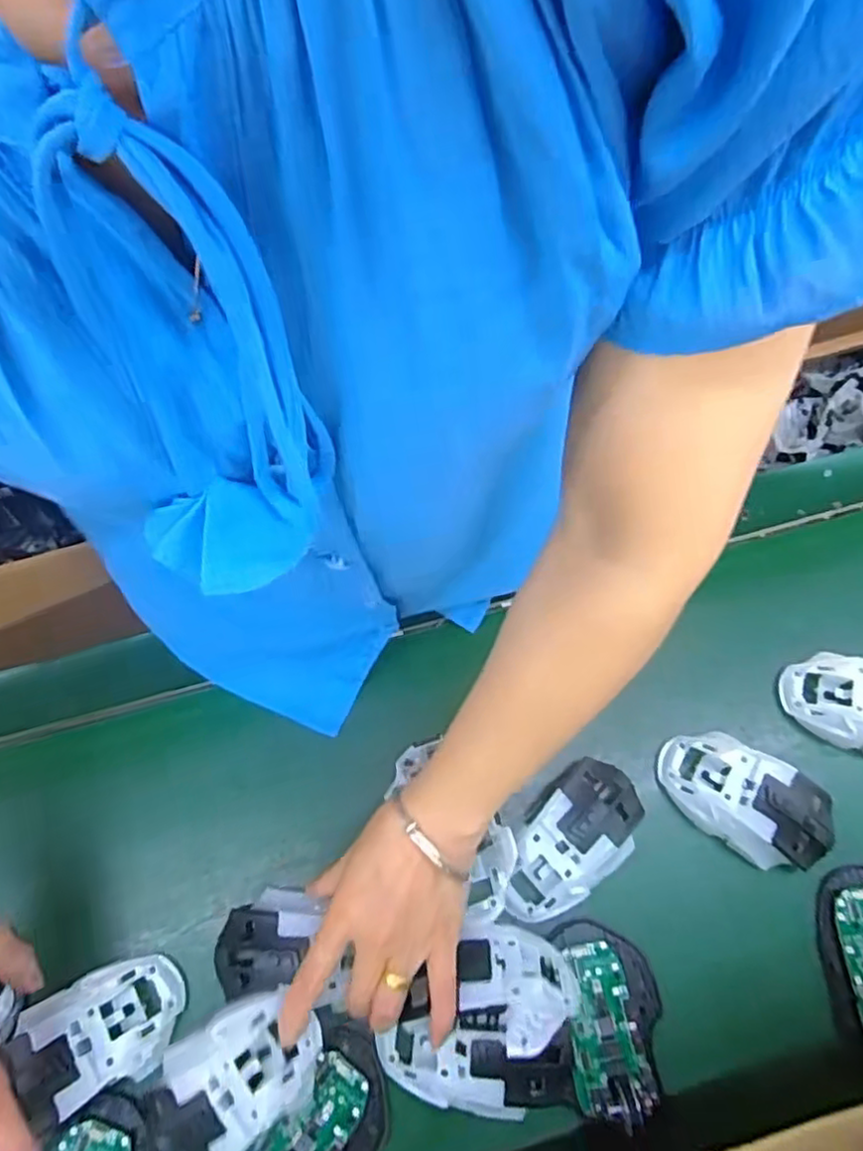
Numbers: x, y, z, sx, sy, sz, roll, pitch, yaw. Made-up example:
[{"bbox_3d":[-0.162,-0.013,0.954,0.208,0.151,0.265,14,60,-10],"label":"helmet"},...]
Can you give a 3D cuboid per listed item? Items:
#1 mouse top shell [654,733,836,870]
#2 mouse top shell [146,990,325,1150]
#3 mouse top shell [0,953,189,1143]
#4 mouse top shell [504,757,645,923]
[{"bbox_3d":[0.214,0.151,0.453,0.114,0.032,0.064,24,69,11],"label":"mouse top shell"},{"bbox_3d":[-0.116,0.291,0.387,0.112,0.043,0.067,-30,70,-11],"label":"mouse top shell"},{"bbox_3d":[-0.197,0.272,0.397,0.091,0.030,0.064,-24,69,-9],"label":"mouse top shell"},{"bbox_3d":[0.093,0.176,0.443,0.114,0.031,0.062,-42,72,-15],"label":"mouse top shell"}]

